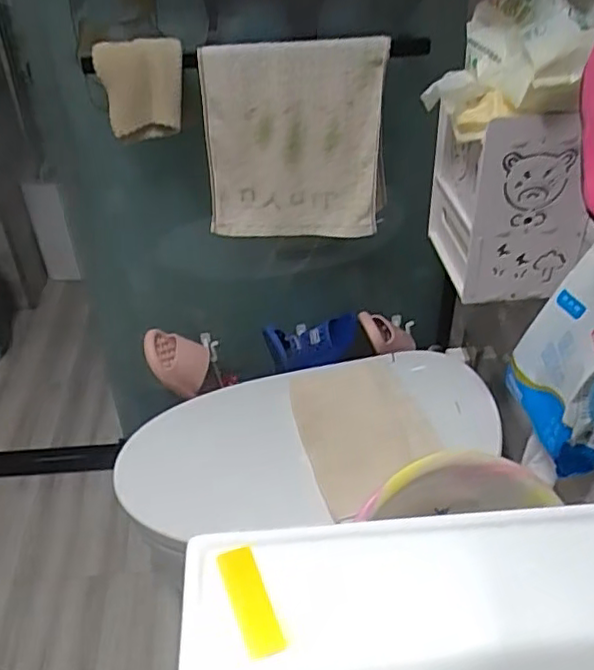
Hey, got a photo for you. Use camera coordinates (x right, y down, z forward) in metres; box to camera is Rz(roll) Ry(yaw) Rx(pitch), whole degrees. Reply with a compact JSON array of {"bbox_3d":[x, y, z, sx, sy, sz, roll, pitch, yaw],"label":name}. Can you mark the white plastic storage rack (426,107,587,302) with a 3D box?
[{"bbox_3d":[0.282,-0.199,0.880,0.150,0.242,0.205,-3,39,-2],"label":"white plastic storage rack"}]

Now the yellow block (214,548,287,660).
[{"bbox_3d":[-0.035,0.201,0.493,0.027,0.009,0.084,-15,41,-16],"label":"yellow block"}]

